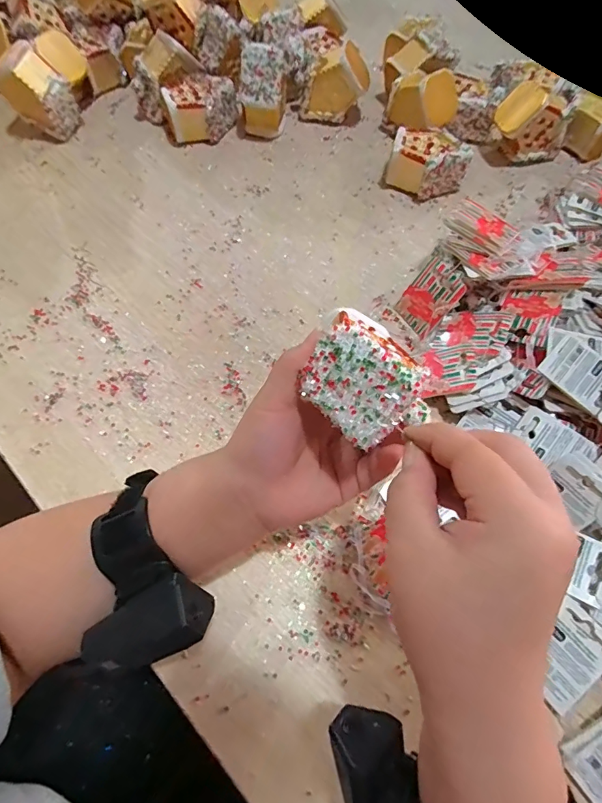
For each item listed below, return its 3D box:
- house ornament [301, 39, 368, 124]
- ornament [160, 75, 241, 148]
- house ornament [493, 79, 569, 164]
[{"bbox_3d":[0.040,-0.370,0.504,0.076,0.068,0.042,9,64,4],"label":"house ornament"},{"bbox_3d":[-0.116,-0.341,0.502,0.095,0.047,0.063,-7,64,-4],"label":"ornament"},{"bbox_3d":[0.256,-0.312,0.479,0.080,0.070,0.051,0,64,0],"label":"house ornament"}]

